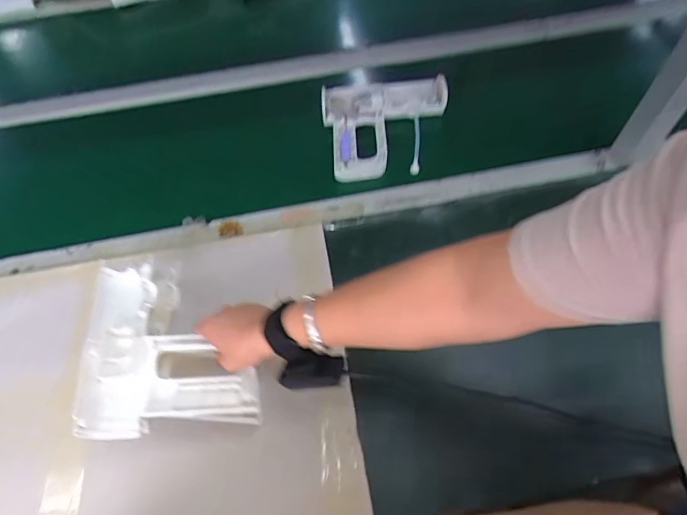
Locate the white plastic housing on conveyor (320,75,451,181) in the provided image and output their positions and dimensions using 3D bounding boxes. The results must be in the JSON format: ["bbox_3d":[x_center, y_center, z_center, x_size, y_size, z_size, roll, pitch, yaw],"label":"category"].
[{"bbox_3d":[0.072,-0.230,0.754,0.212,0.033,0.193,-2,60,3],"label":"white plastic housing on conveyor"}]

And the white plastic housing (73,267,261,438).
[{"bbox_3d":[-0.196,0.097,0.513,0.185,0.031,0.191,-8,60,-1],"label":"white plastic housing"}]

